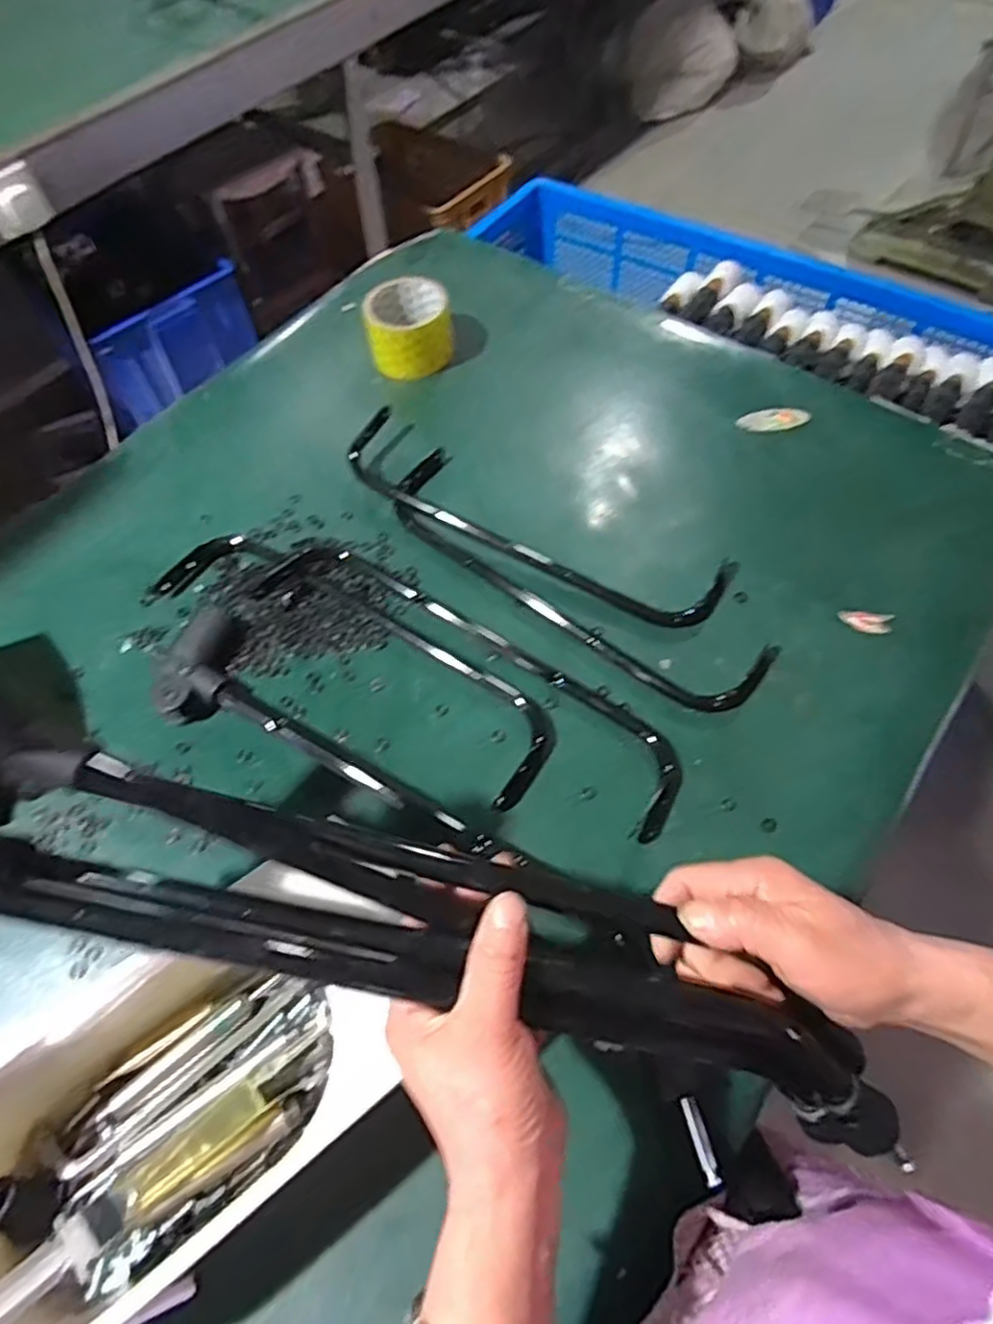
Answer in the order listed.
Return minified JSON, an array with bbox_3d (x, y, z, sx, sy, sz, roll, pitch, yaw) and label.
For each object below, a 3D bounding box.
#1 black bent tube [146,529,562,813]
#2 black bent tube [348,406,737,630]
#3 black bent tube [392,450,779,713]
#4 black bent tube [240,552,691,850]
[{"bbox_3d":[-0.119,-0.014,0.583,0.363,0.019,0.094,29,64,18],"label":"black bent tube"},{"bbox_3d":[0.027,-0.130,0.637,0.360,0.032,0.092,25,62,16],"label":"black bent tube"},{"bbox_3d":[0.057,-0.074,0.611,0.357,0.017,0.090,33,67,20],"label":"black bent tube"},{"bbox_3d":[-0.028,-0.002,0.573,0.389,0.016,0.080,30,64,19],"label":"black bent tube"}]

